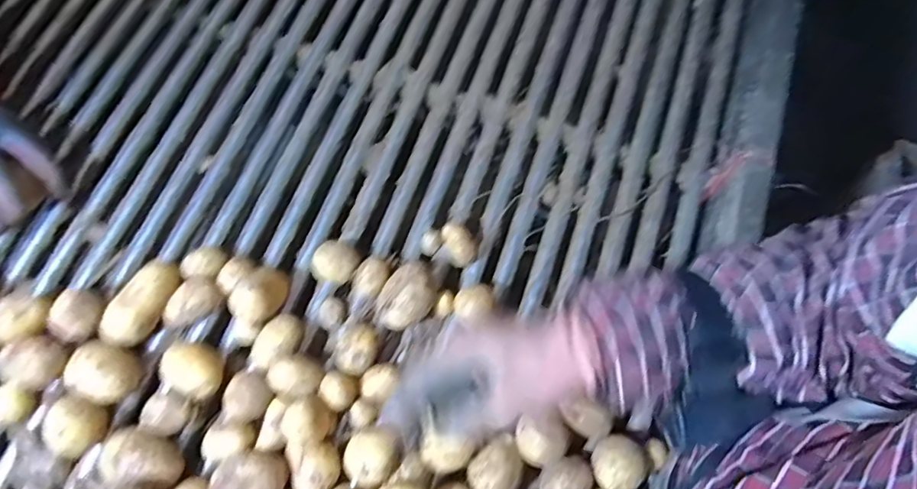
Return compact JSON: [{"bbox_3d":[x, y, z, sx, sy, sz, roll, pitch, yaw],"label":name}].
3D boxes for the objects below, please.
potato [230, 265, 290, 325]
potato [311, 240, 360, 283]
[{"bbox_3d":[-0.175,0.043,0.477,0.037,0.041,0.053,29,69,9],"label":"potato"},{"bbox_3d":[-0.112,0.017,0.500,0.041,0.025,0.034,15,68,3],"label":"potato"}]

